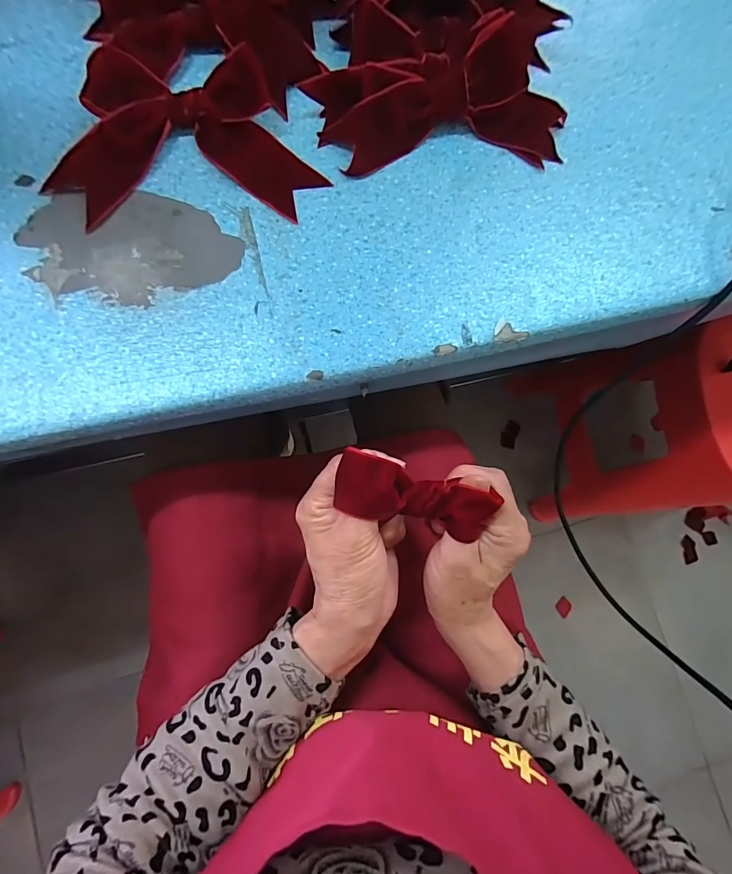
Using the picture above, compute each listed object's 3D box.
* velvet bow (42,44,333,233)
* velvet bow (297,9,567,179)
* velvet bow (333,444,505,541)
[{"bbox_3d":[-0.112,-0.188,0.255,0.156,0.022,0.099,-6,83,-7],"label":"velvet bow"},{"bbox_3d":[0.052,-0.220,0.272,0.166,0.034,0.072,-10,84,-7],"label":"velvet bow"},{"bbox_3d":[0.028,0.036,0.249,0.091,0.026,0.035,13,81,5],"label":"velvet bow"}]

